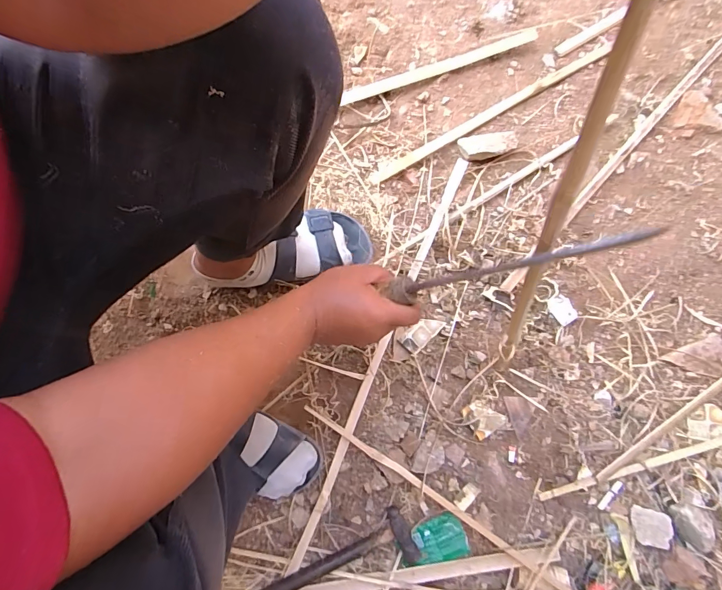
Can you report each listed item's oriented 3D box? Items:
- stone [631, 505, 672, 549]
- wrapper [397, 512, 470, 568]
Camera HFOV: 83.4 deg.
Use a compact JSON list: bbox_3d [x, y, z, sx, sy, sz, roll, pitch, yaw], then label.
[{"bbox_3d":[0.426,0.342,0.597,0.055,0.013,0.049,12,79,15],"label":"stone"},{"bbox_3d":[0.102,0.354,0.586,0.097,0.008,0.060,-14,80,-5],"label":"wrapper"}]

